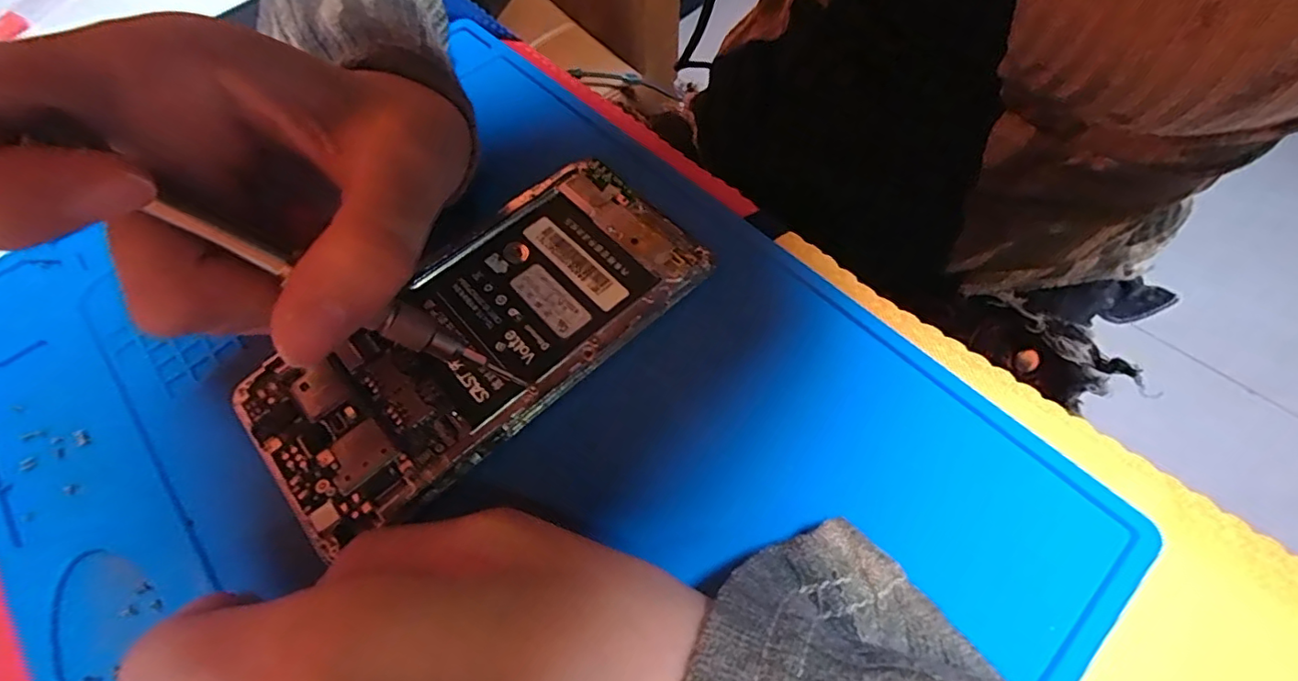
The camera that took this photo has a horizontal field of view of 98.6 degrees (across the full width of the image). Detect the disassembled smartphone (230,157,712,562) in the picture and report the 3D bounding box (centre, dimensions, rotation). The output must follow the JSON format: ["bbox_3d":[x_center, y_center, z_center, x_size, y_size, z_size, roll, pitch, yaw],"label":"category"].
[{"bbox_3d":[-0.051,-0.005,0.175,0.068,0.005,0.140,40,69,21],"label":"disassembled smartphone"}]

